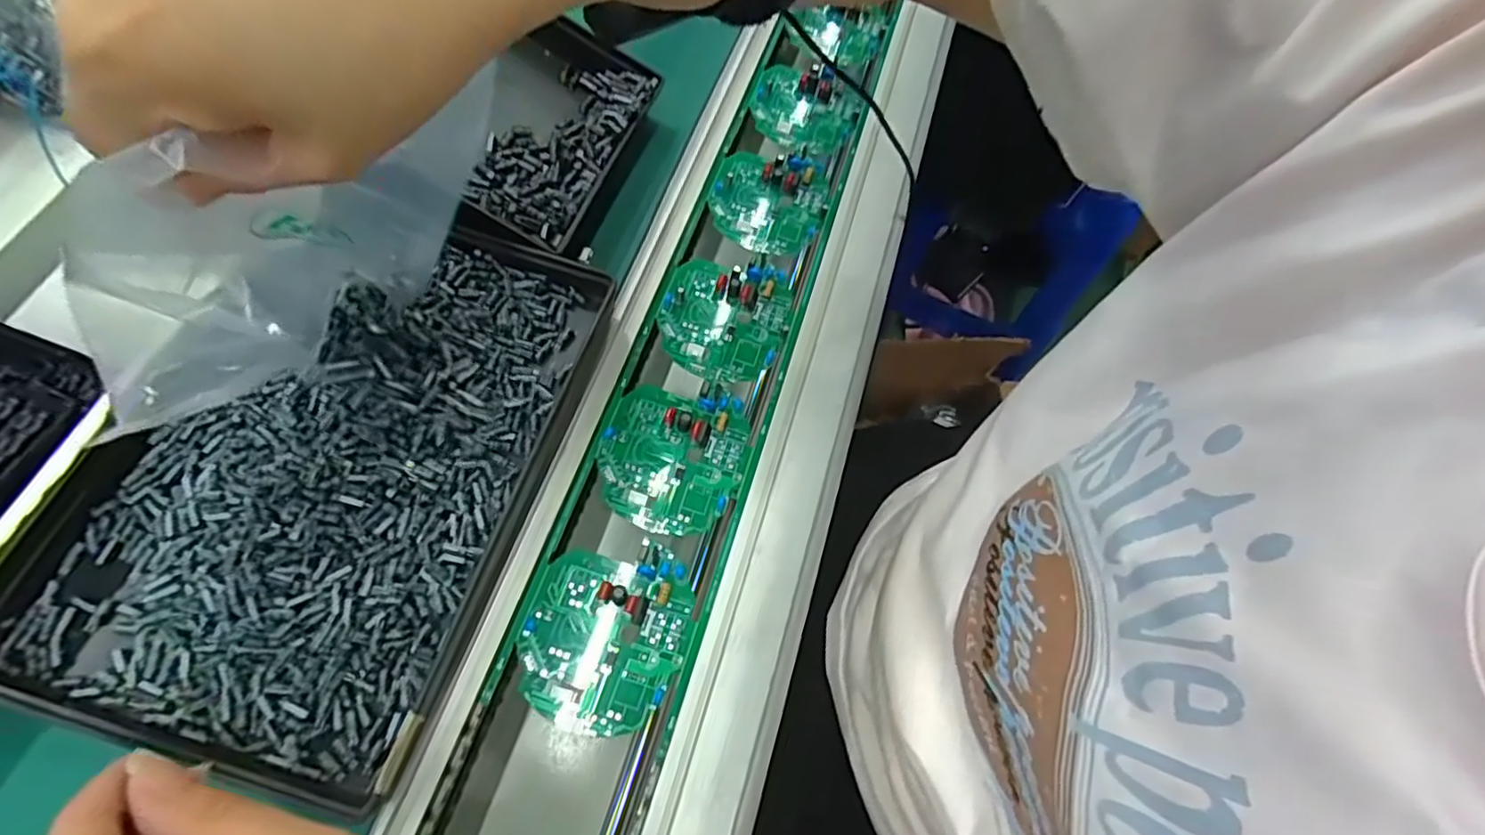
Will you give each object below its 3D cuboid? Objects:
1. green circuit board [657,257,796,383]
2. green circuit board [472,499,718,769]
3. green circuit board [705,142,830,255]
[{"bbox_3d":[-0.012,-0.067,0.435,0.083,0.016,0.087,14,66,-1],"label":"green circuit board"},{"bbox_3d":[-0.069,0.110,0.344,0.095,0.010,0.097,19,66,1],"label":"green circuit board"},{"bbox_3d":[0.019,-0.160,0.482,0.081,0.014,0.085,17,66,0],"label":"green circuit board"}]

